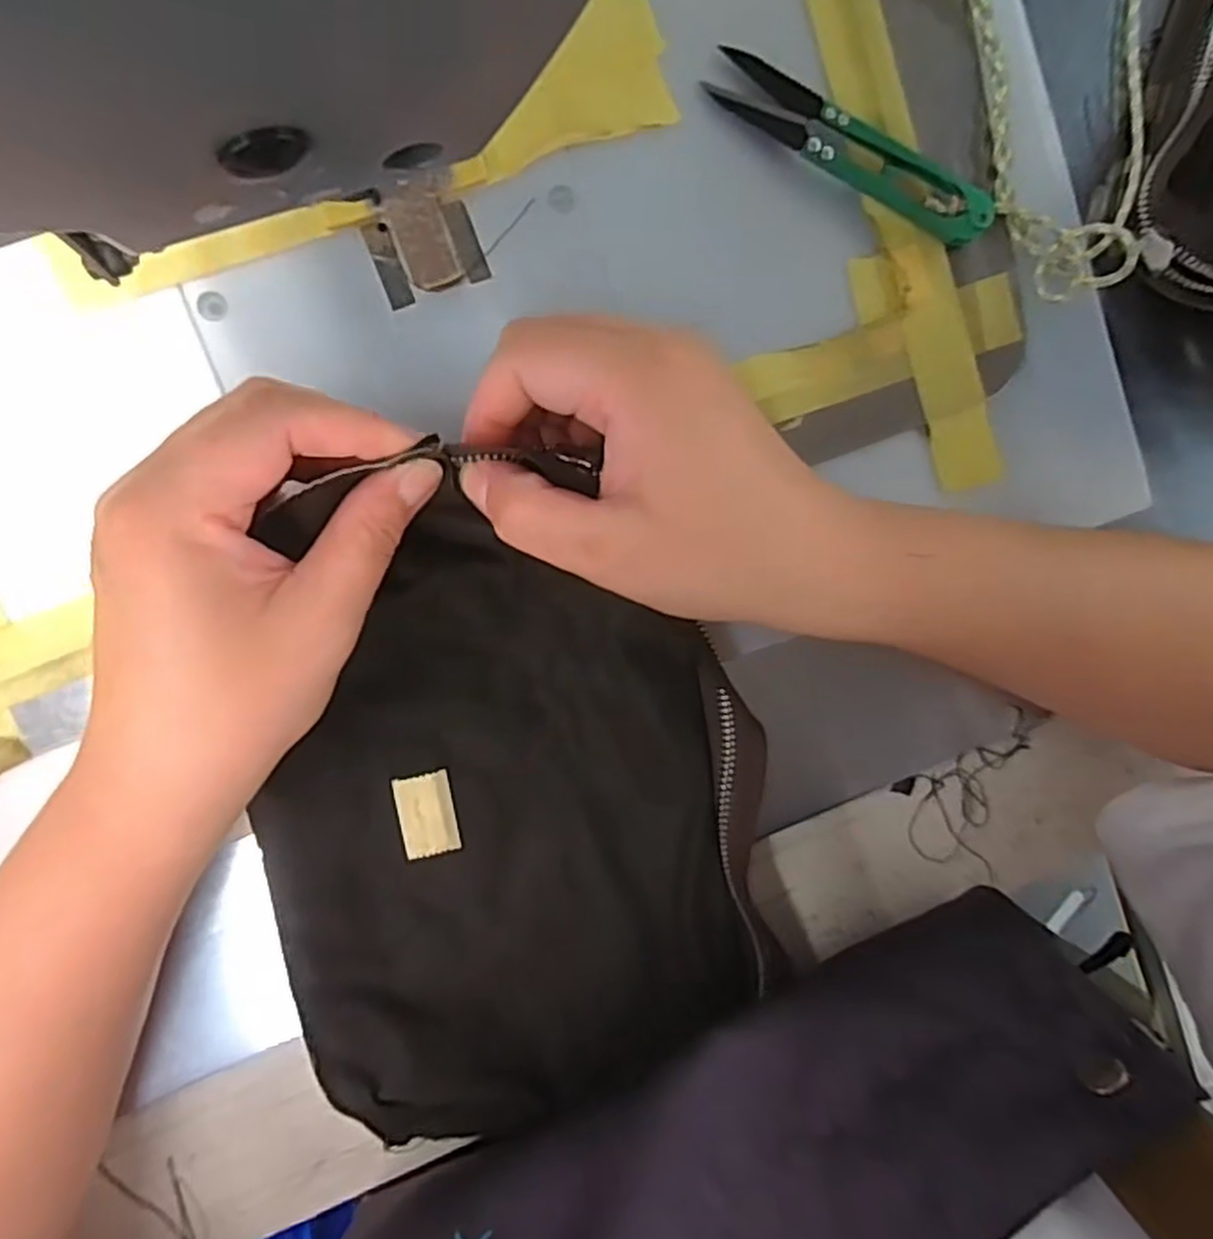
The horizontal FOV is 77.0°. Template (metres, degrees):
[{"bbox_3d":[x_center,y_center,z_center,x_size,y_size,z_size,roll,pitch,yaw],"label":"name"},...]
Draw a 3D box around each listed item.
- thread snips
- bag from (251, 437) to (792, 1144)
[{"bbox_3d":[0.085,-0.161,0.259,0.104,0.010,0.021,25,91,-9],"label":"thread snips"},{"bbox_3d":[-0.028,0.065,0.247,0.159,0.045,0.221,-8,96,-7],"label":"bag"}]

